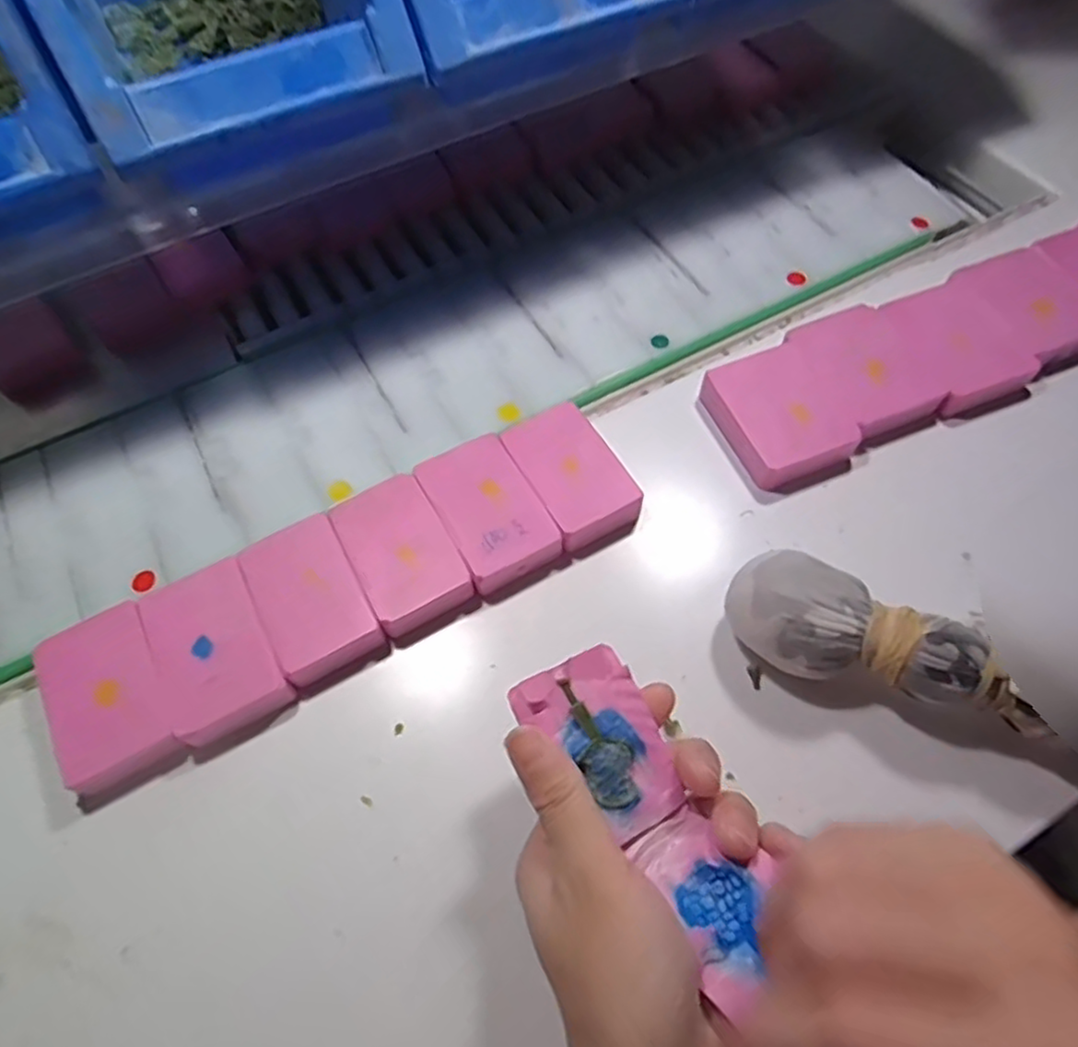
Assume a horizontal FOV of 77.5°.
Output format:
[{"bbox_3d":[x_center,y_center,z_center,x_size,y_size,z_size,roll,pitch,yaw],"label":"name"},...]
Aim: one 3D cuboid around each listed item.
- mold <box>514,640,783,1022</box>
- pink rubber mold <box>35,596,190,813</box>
[{"bbox_3d":[0.036,0.095,0.226,0.040,0.025,0.108,-29,64,-14],"label":"mold"},{"bbox_3d":[-0.179,0.073,0.281,0.046,0.017,0.072,-25,65,-12],"label":"pink rubber mold"}]

